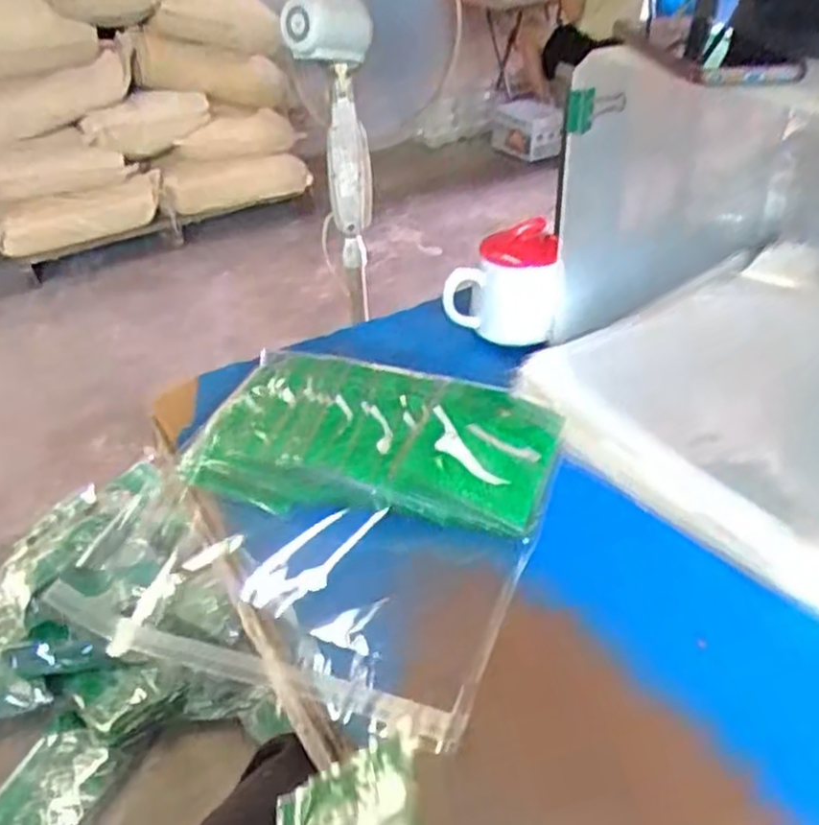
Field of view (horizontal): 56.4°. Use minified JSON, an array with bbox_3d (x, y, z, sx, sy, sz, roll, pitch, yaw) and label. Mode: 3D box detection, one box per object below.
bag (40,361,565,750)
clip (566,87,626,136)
[{"bbox_3d":[-0.058,0.073,0.585,0.301,0.066,0.302,11,39,20],"label":"bag"},{"bbox_3d":[0.150,-0.243,0.607,0.065,0.034,0.013,-30,43,-30],"label":"clip"}]

